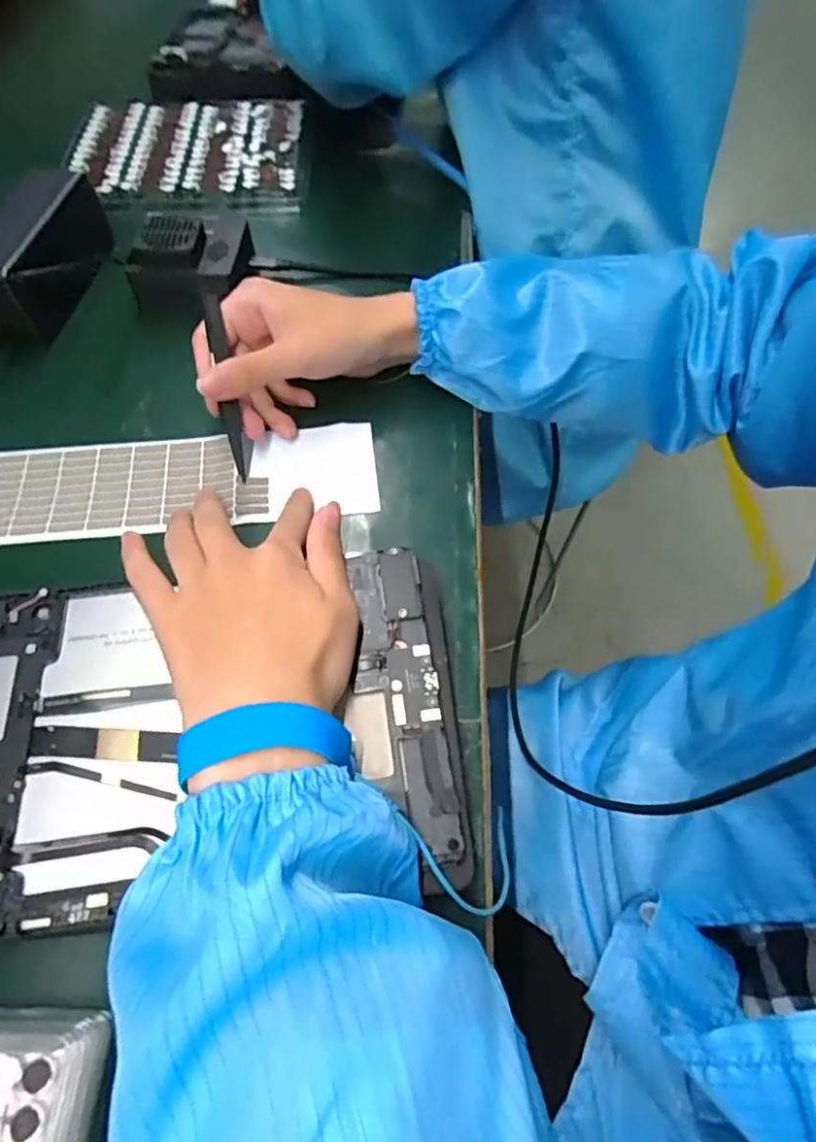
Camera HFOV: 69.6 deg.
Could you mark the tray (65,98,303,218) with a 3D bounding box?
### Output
[{"bbox_3d":[-0.192,-0.364,0.513,0.197,0.020,0.164,-3,60,-2],"label":"tray"}]

